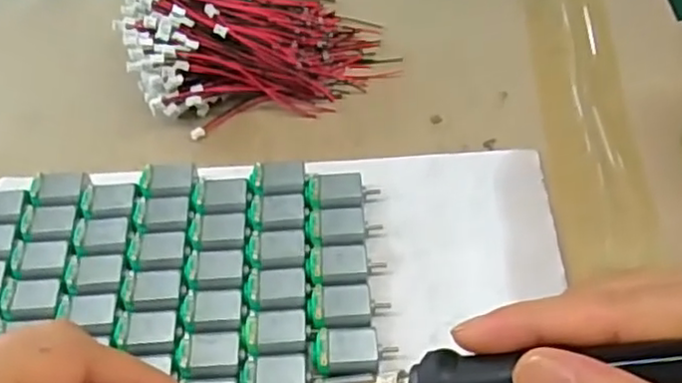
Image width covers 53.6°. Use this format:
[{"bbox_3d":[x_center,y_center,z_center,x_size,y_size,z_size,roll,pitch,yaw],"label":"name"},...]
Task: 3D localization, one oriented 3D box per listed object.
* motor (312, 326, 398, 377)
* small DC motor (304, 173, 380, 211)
[{"bbox_3d":[0.004,0.067,0.276,0.029,0.016,0.019,-4,54,3],"label":"motor"},{"bbox_3d":[0.000,0.003,0.320,0.033,0.015,0.021,-5,54,2],"label":"small DC motor"}]

